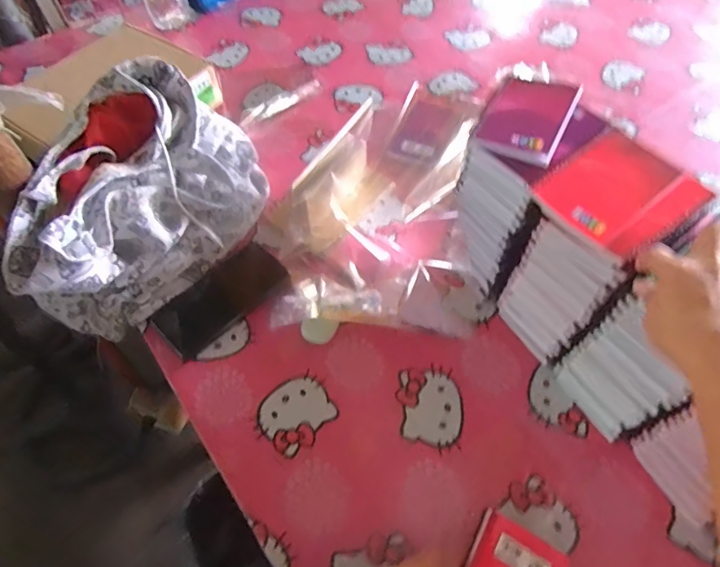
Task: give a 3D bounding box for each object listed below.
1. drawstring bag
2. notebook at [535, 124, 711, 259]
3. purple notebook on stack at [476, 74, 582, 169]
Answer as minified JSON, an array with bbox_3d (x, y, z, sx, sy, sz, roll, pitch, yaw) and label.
[{"bbox_3d":[-0.270,-0.106,0.607,0.184,0.162,0.316,35,65,22],"label":"drawstring bag"},{"bbox_3d":[0.236,-0.083,0.454,0.128,0.015,0.108,-35,63,-19],"label":"notebook"},{"bbox_3d":[0.172,-0.172,0.510,0.076,0.018,0.111,25,61,17],"label":"purple notebook on stack"}]

